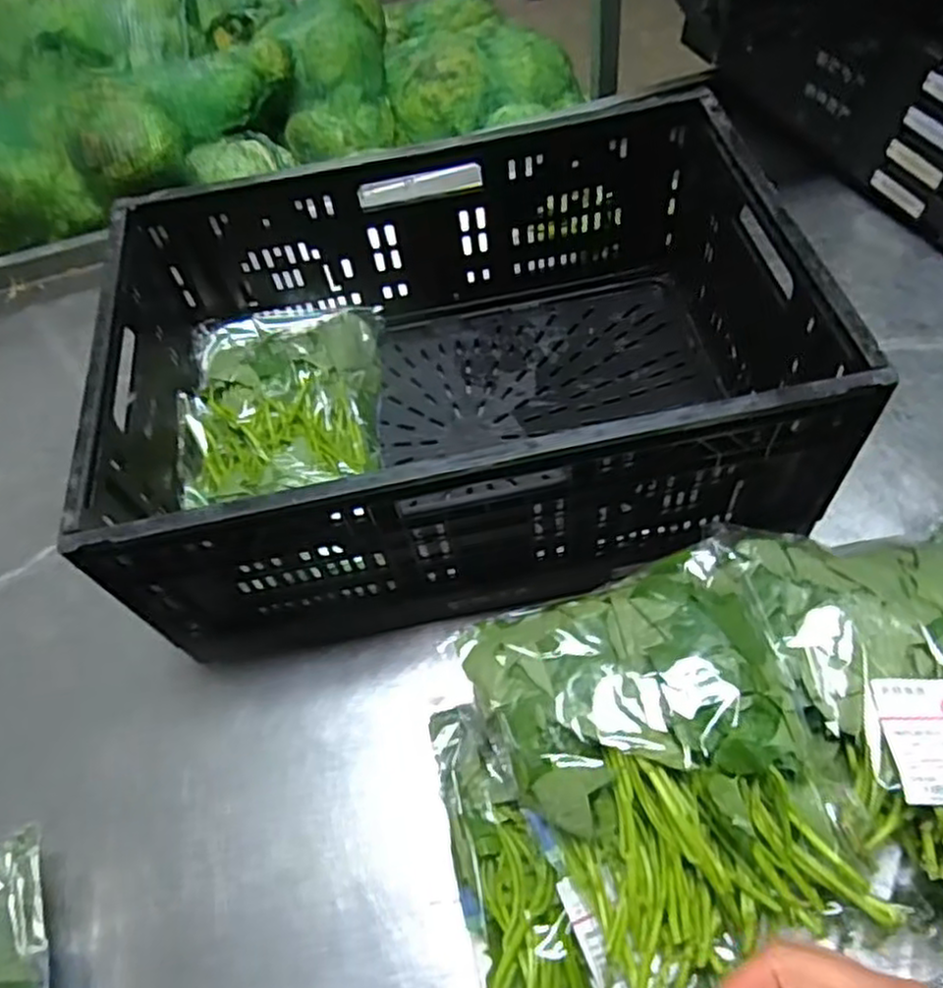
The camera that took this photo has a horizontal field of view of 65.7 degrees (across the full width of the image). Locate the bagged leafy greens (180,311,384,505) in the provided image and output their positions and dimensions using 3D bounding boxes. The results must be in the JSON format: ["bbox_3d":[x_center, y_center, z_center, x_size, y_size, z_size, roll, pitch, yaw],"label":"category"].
[{"bbox_3d":[-0.201,-0.092,0.780,0.199,0.059,0.280,-5,54,0],"label":"bagged leafy greens"}]

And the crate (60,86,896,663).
[{"bbox_3d":[-0.015,-0.129,0.710,0.594,0.238,0.429,-9,54,-2],"label":"crate"}]

